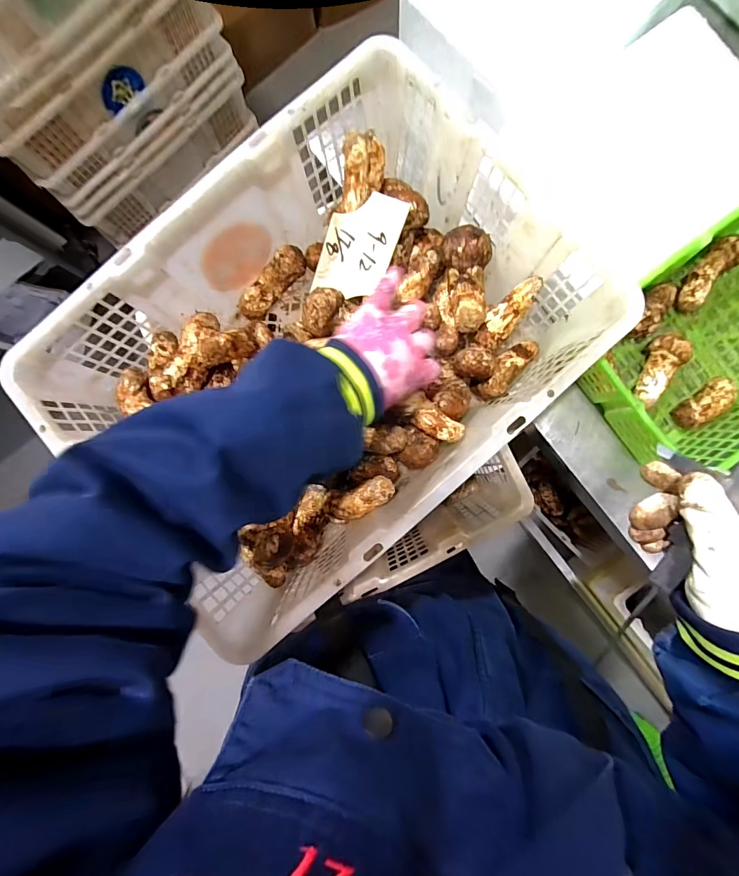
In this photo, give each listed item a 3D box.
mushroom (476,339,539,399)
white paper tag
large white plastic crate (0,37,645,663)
[{"bbox_3d":[0.165,-0.085,0.467,0.032,0.029,0.093,43,78,3],"label":"mushroom"},{"bbox_3d":[-0.012,-0.211,0.433,0.085,0.006,0.108,30,115,17],"label":"white paper tag"},{"bbox_3d":[-0.044,-0.083,0.422,0.470,0.154,0.363,-42,87,2],"label":"large white plastic crate"}]

